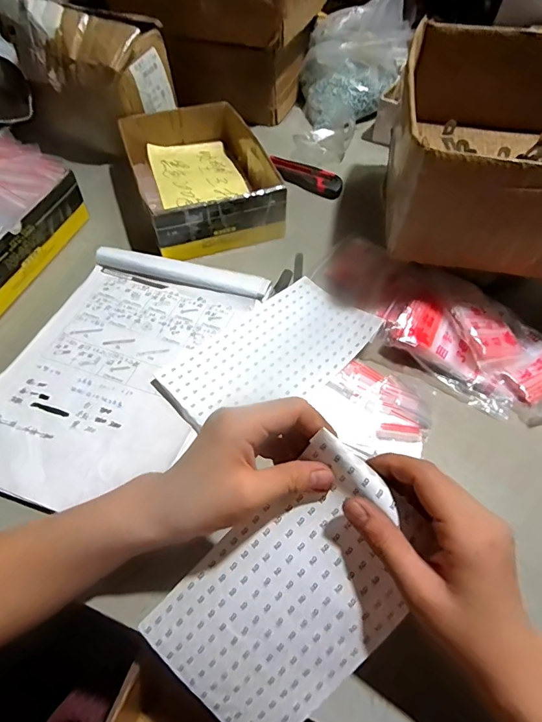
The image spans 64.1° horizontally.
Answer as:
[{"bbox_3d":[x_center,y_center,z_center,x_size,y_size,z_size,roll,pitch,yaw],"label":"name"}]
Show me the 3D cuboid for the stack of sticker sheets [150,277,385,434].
[{"bbox_3d":[0.002,-0.007,0.463,0.224,0.017,0.123,-38,63,-24],"label":"stack of sticker sheets"}]

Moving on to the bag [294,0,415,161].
[{"bbox_3d":[0.135,-0.484,0.733,0.177,0.154,0.272,9,55,6],"label":"bag"}]

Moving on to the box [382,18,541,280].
[{"bbox_3d":[0.271,-0.246,0.489,0.248,0.118,0.308,11,55,7],"label":"box"}]

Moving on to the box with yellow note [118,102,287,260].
[{"bbox_3d":[-0.101,-0.270,0.624,0.183,0.065,0.257,-16,56,-12],"label":"box with yellow note"}]

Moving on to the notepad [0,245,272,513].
[{"bbox_3d":[-0.159,-0.001,0.461,0.212,0.016,0.313,17,56,11],"label":"notepad"}]

